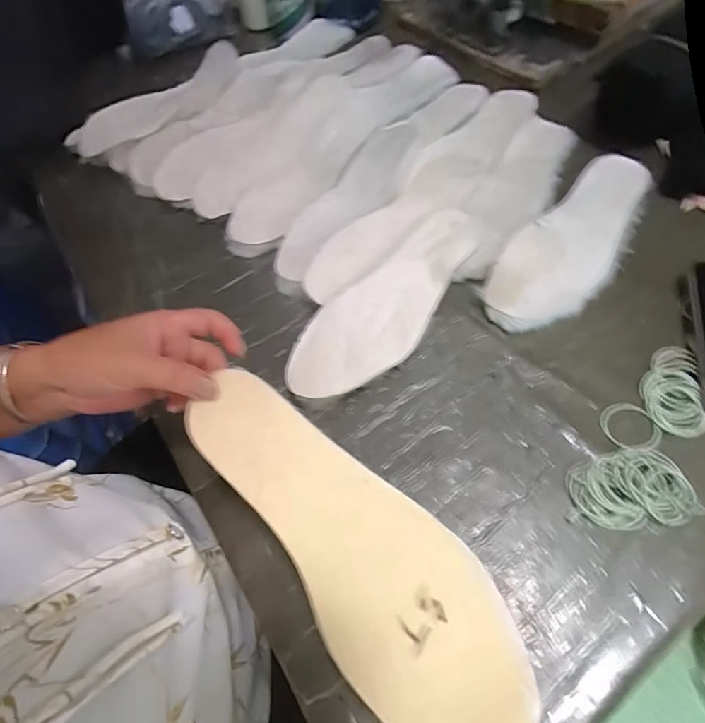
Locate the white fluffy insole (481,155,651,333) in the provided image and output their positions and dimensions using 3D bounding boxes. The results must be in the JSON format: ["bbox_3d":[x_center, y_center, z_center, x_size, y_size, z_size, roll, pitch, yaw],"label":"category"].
[{"bbox_3d":[0.241,-0.133,0.433,0.091,0.014,0.269,41,73,20],"label":"white fluffy insole"}]

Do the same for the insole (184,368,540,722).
[{"bbox_3d":[-0.008,0.105,0.254,0.091,0.021,0.251,-41,68,-15],"label":"insole"}]

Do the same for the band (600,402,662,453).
[{"bbox_3d":[0.233,0.055,0.346,0.042,0.004,0.043,-5,55,7],"label":"band"}]

